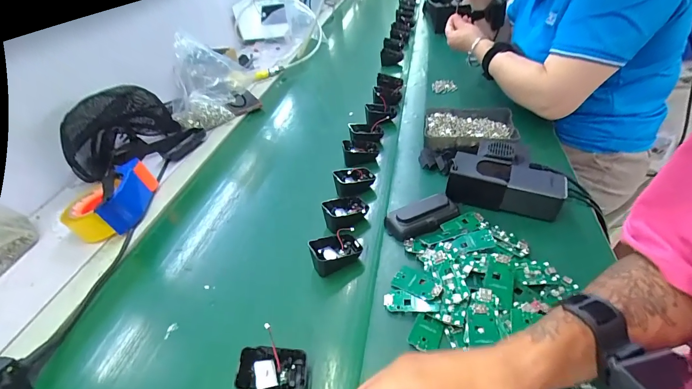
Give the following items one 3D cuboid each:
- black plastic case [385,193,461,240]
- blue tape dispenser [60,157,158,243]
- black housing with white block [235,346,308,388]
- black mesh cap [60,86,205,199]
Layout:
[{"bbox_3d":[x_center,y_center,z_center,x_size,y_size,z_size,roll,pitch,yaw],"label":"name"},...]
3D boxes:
[{"bbox_3d":[0.111,0.031,0.504,0.104,0.027,0.050,-17,44,-13],"label":"black plastic case"},{"bbox_3d":[-0.414,0.013,0.603,0.114,0.077,0.144,-4,42,2],"label":"blue tape dispenser"},{"bbox_3d":[-0.076,0.184,0.358,0.069,0.034,0.042,-2,42,3],"label":"black housing with white block"},{"bbox_3d":[-0.476,-0.149,0.762,0.247,0.160,0.209,-27,47,-22],"label":"black mesh cap"}]

